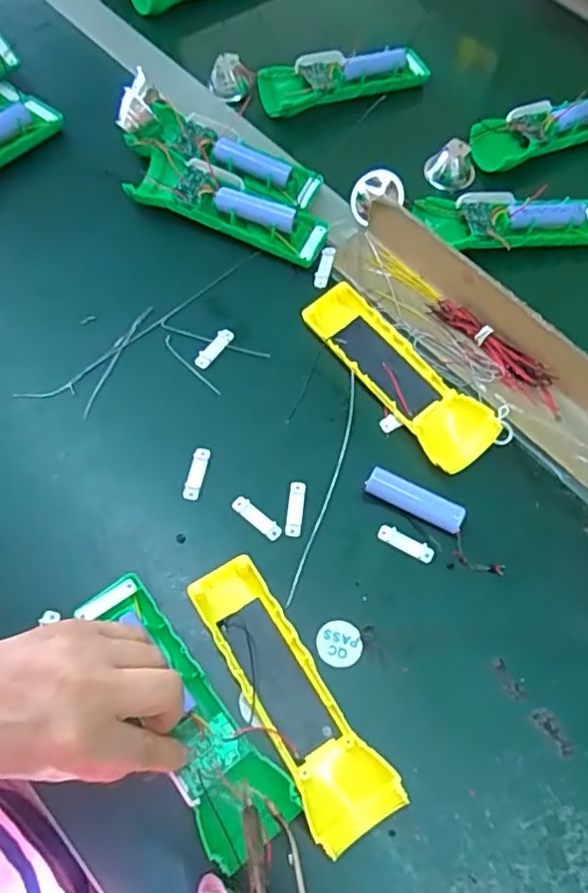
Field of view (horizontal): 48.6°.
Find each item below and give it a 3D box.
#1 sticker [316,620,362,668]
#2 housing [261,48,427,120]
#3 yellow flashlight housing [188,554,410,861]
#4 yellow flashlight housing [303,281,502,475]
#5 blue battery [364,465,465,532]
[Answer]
[{"bbox_3d":[0.028,0.120,0.396,0.027,0.004,0.027,1,64,-2],"label":"sticker"},{"bbox_3d":[0.046,-0.347,0.610,0.165,0.025,0.049,-19,66,-12],"label":"housing"},{"bbox_3d":[-0.004,0.141,0.373,0.046,0.024,0.162,-29,69,-16],"label":"yellow flashlight housing"},{"bbox_3d":[0.073,-0.054,0.465,0.049,0.028,0.162,-32,69,-17],"label":"yellow flashlight housing"},{"bbox_3d":[0.080,0.035,0.430,0.066,0.018,0.018,26,66,10],"label":"blue battery"}]

